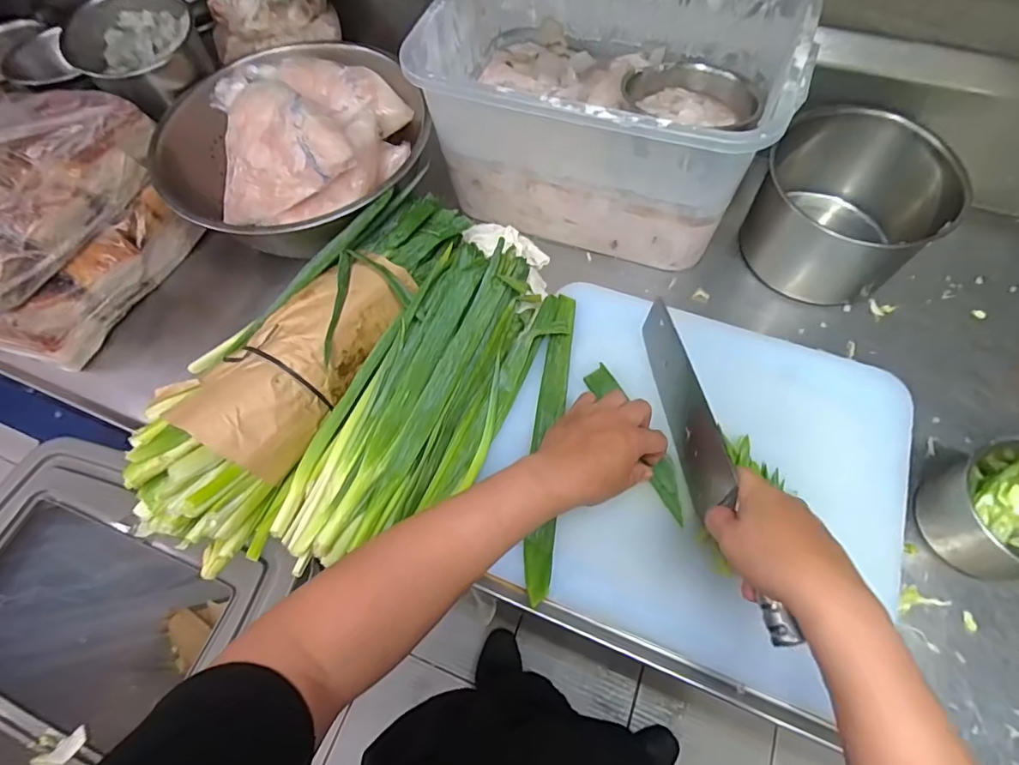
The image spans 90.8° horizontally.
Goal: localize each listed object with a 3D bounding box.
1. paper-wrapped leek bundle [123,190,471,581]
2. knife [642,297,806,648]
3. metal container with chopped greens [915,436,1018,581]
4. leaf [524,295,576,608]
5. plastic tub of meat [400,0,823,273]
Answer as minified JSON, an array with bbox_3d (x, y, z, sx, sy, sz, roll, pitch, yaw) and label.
[{"bbox_3d":[-0.211,-0.037,0.529,0.119,0.096,0.428,26,69,15],"label":"paper-wrapped leek bundle"},{"bbox_3d":[0.180,0.065,0.463,0.024,0.080,0.317,-9,57,-1],"label":"knife"},{"bbox_3d":[0.460,0.114,0.451,0.118,0.096,0.111,-1,64,3],"label":"metal container with chopped greens"},{"bbox_3d":[0.042,0.048,0.521,0.031,0.009,0.328,5,65,6],"label":"leaf"},{"bbox_3d":[0.107,-0.327,0.612,0.375,0.202,0.279,18,67,12],"label":"plastic tub of meat"}]

